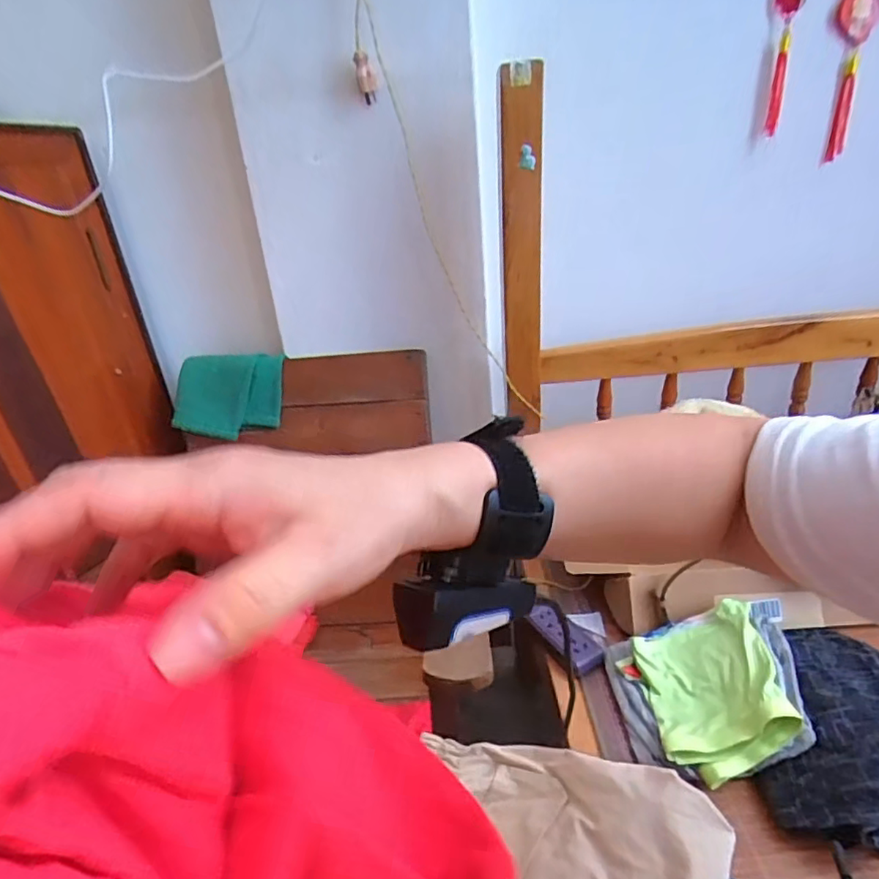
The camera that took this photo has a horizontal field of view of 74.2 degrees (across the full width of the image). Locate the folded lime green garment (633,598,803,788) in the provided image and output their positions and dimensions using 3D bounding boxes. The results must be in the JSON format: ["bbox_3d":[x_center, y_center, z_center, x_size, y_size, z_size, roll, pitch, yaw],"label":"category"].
[{"bbox_3d":[0.308,0.272,0.662,0.137,0.059,0.193,-3,26,4],"label":"folded lime green garment"}]

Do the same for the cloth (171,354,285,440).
[{"bbox_3d":[-0.358,-0.077,0.993,0.174,0.141,0.027,5,-6,-2],"label":"cloth"}]

